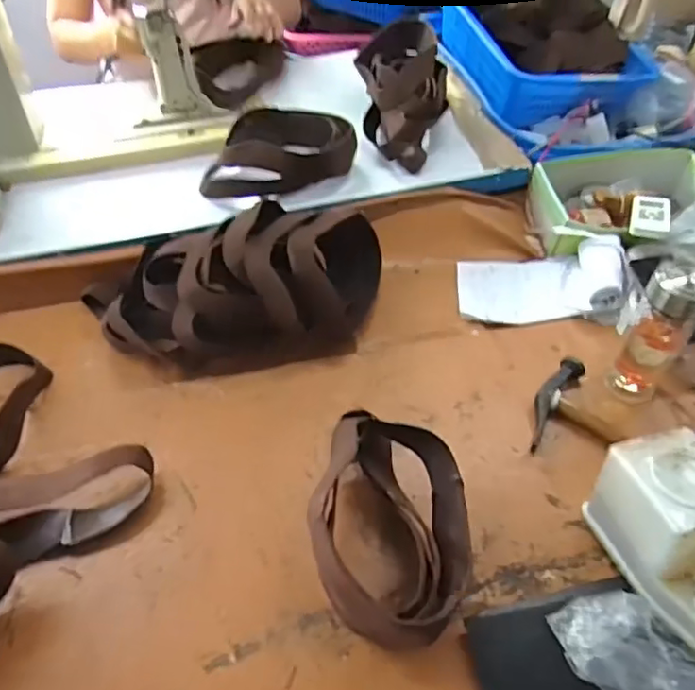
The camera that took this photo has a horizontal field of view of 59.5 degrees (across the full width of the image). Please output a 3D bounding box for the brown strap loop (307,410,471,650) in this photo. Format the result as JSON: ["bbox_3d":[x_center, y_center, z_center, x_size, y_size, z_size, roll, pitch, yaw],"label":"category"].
[{"bbox_3d":[0.048,0.188,0.648,0.165,0.120,0.250,6,50,5],"label":"brown strap loop"}]

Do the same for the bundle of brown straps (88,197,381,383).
[{"bbox_3d":[-0.155,-0.089,0.868,0.439,0.162,0.213,-11,51,-10],"label":"bundle of brown straps"}]

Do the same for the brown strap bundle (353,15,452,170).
[{"bbox_3d":[0.099,-0.458,1.072,0.149,0.084,0.315,1,68,0],"label":"brown strap bundle"}]

